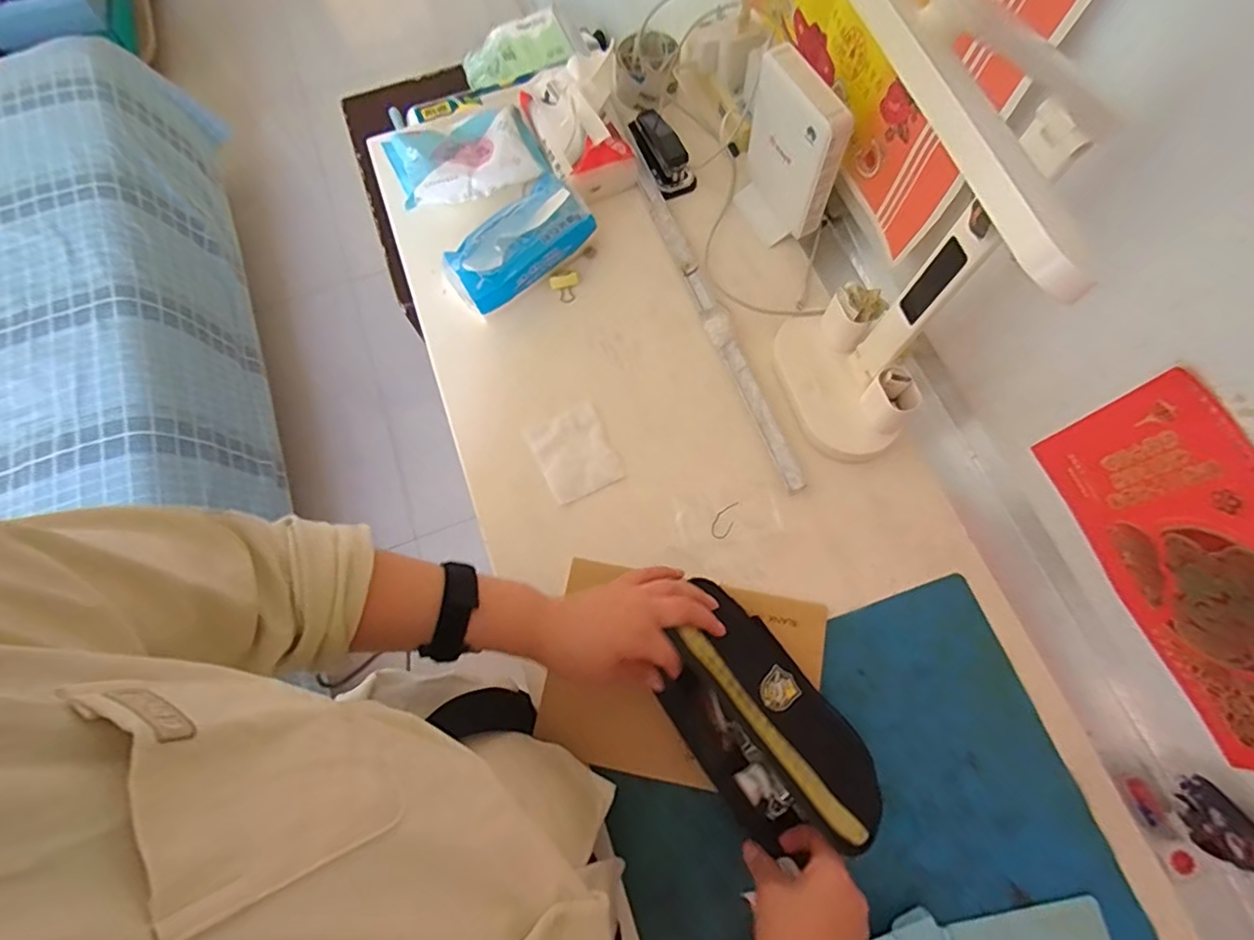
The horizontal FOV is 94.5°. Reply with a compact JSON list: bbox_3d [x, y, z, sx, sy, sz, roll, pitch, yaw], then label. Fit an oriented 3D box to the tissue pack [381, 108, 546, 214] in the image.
[{"bbox_3d":[-0.199,-0.385,0.708,0.174,0.042,0.102,-19,72,-4],"label":"tissue pack"}]

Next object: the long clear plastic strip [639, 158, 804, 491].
[{"bbox_3d":[0.097,-0.172,0.644,0.026,0.012,0.422,-20,72,-4],"label":"long clear plastic strip"}]

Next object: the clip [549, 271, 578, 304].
[{"bbox_3d":[-0.071,-0.213,0.677,0.033,0.015,0.029,-21,72,-4],"label":"clip"}]

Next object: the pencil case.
[{"bbox_3d":[0.107,0.202,0.464,0.114,0.052,0.207,-36,74,-9],"label":"pencil case"}]

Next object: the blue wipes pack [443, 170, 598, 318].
[{"bbox_3d":[-0.126,-0.258,0.667,0.171,0.061,0.096,-41,75,-10],"label":"blue wipes pack"}]

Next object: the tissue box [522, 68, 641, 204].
[{"bbox_3d":[-0.063,-0.417,0.708,0.094,0.055,0.177,-24,72,-5],"label":"tissue box"}]

